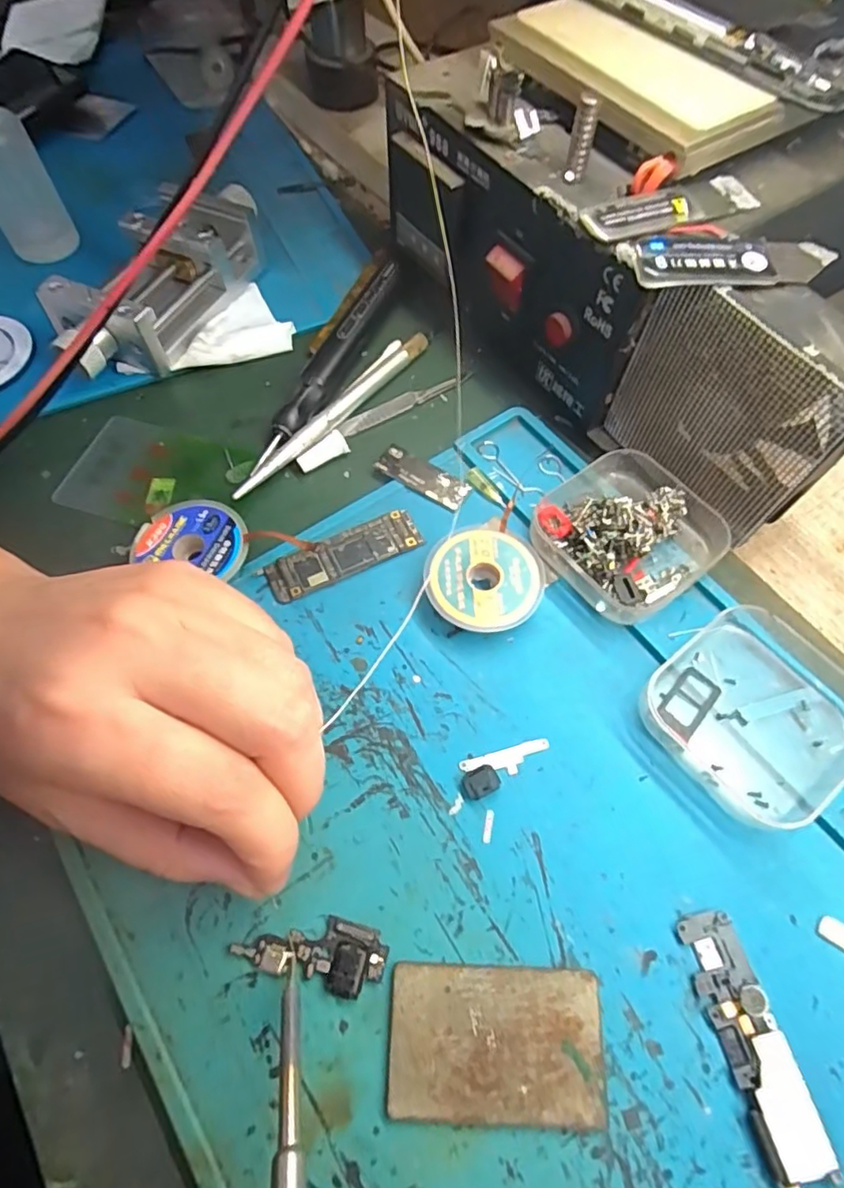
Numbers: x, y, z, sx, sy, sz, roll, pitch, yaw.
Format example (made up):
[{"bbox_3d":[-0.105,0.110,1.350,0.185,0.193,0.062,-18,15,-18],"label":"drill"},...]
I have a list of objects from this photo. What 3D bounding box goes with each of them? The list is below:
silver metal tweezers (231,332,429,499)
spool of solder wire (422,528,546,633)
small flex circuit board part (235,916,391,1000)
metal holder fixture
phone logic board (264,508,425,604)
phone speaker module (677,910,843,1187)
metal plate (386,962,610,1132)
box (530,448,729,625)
[{"bbox_3d":[-0.040,-0.085,0.280,0.014,0.009,0.124,33,67,16],"label":"silver metal tweezers"},{"bbox_3d":[0.024,-0.004,0.234,0.045,0.014,0.043,0,63,0],"label":"spool of solder wire"},{"bbox_3d":[-0.033,0.108,0.182,0.044,0.004,0.020,14,64,8],"label":"small flex circuit board part"},{"bbox_3d":[-0.133,-0.159,0.300,0.065,0.036,0.139,17,64,9],"label":"metal holder fixture"},{"bbox_3d":[-0.032,-0.016,0.245,0.064,0.006,0.019,-24,65,-11],"label":"phone logic board"},{"bbox_3d":[0.095,0.128,0.170,0.017,0.007,0.063,-12,63,-6],"label":"phone speaker module"},{"bbox_3d":[0.021,0.129,0.171,0.060,0.004,0.038,1,63,1],"label":"metal plate"},{"bbox_3d":[0.082,-0.026,0.240,0.063,0.024,0.063,-37,68,-17],"label":"box"}]

